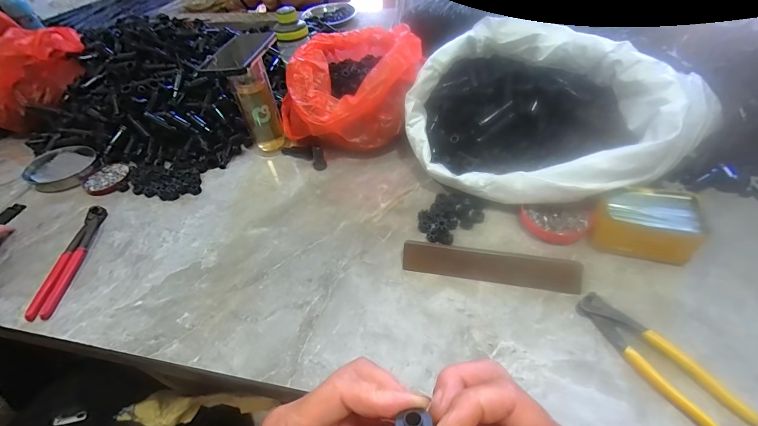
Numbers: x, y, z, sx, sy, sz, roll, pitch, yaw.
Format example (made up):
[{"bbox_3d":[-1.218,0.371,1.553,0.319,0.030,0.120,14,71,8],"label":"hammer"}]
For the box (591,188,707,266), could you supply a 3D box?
[{"bbox_3d":[0.346,0.012,0.460,0.114,0.050,0.086,11,49,17],"label":"box"}]

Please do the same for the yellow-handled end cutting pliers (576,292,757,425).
[{"bbox_3d":[0.285,0.149,0.360,0.049,0.014,0.166,-27,49,-18],"label":"yellow-handled end cutting pliers"}]

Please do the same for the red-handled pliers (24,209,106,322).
[{"bbox_3d":[-0.468,0.067,0.530,0.034,0.018,0.195,-9,46,-2],"label":"red-handled pliers"}]

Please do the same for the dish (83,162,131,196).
[{"bbox_3d":[-0.508,-0.065,0.658,0.077,0.009,0.080,-4,46,4],"label":"dish"}]

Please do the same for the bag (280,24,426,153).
[{"bbox_3d":[-0.065,-0.240,0.675,0.260,0.159,0.272,-17,47,-9],"label":"bag"}]

